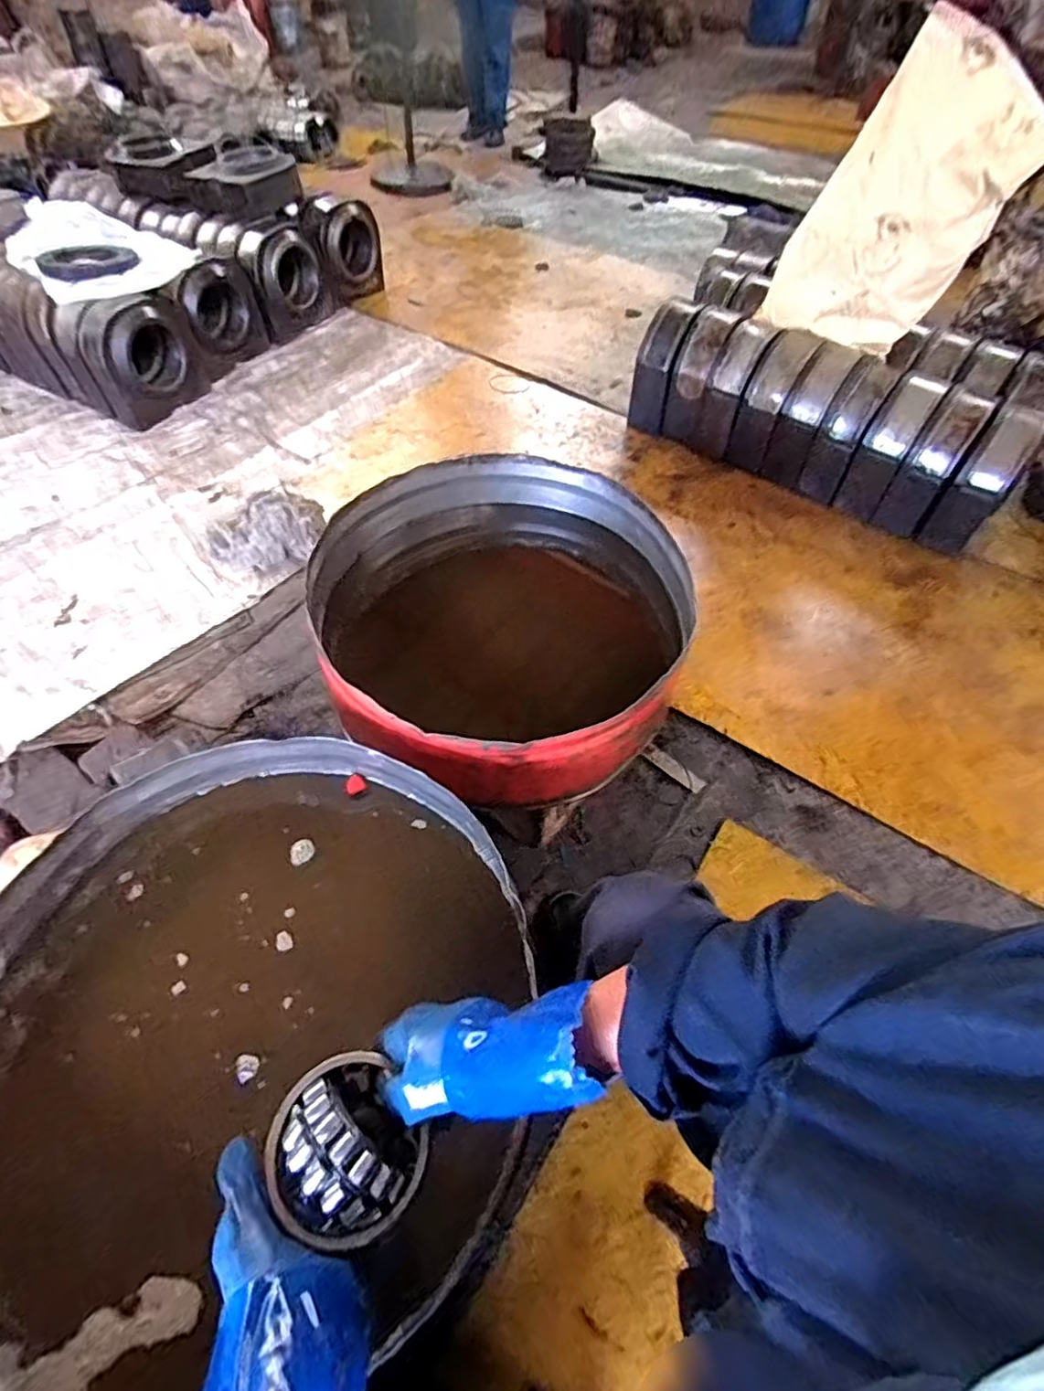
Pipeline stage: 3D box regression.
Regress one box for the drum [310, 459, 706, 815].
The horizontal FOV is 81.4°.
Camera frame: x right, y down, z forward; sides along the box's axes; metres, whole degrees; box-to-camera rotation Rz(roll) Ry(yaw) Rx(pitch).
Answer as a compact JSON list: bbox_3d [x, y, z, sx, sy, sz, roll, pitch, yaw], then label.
[{"bbox_3d":[-0.037,-0.083,0.998,0.541,0.340,0.547,29,59,19],"label":"drum"}]

